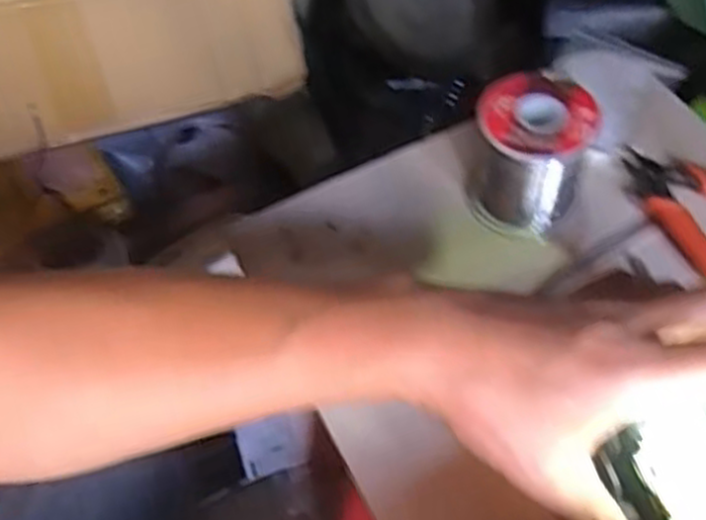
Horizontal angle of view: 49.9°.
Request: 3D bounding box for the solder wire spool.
[{"bbox_3d":[0.100,-0.058,0.430,0.064,0.069,0.059,9,55,9],"label":"solder wire spool"}]

